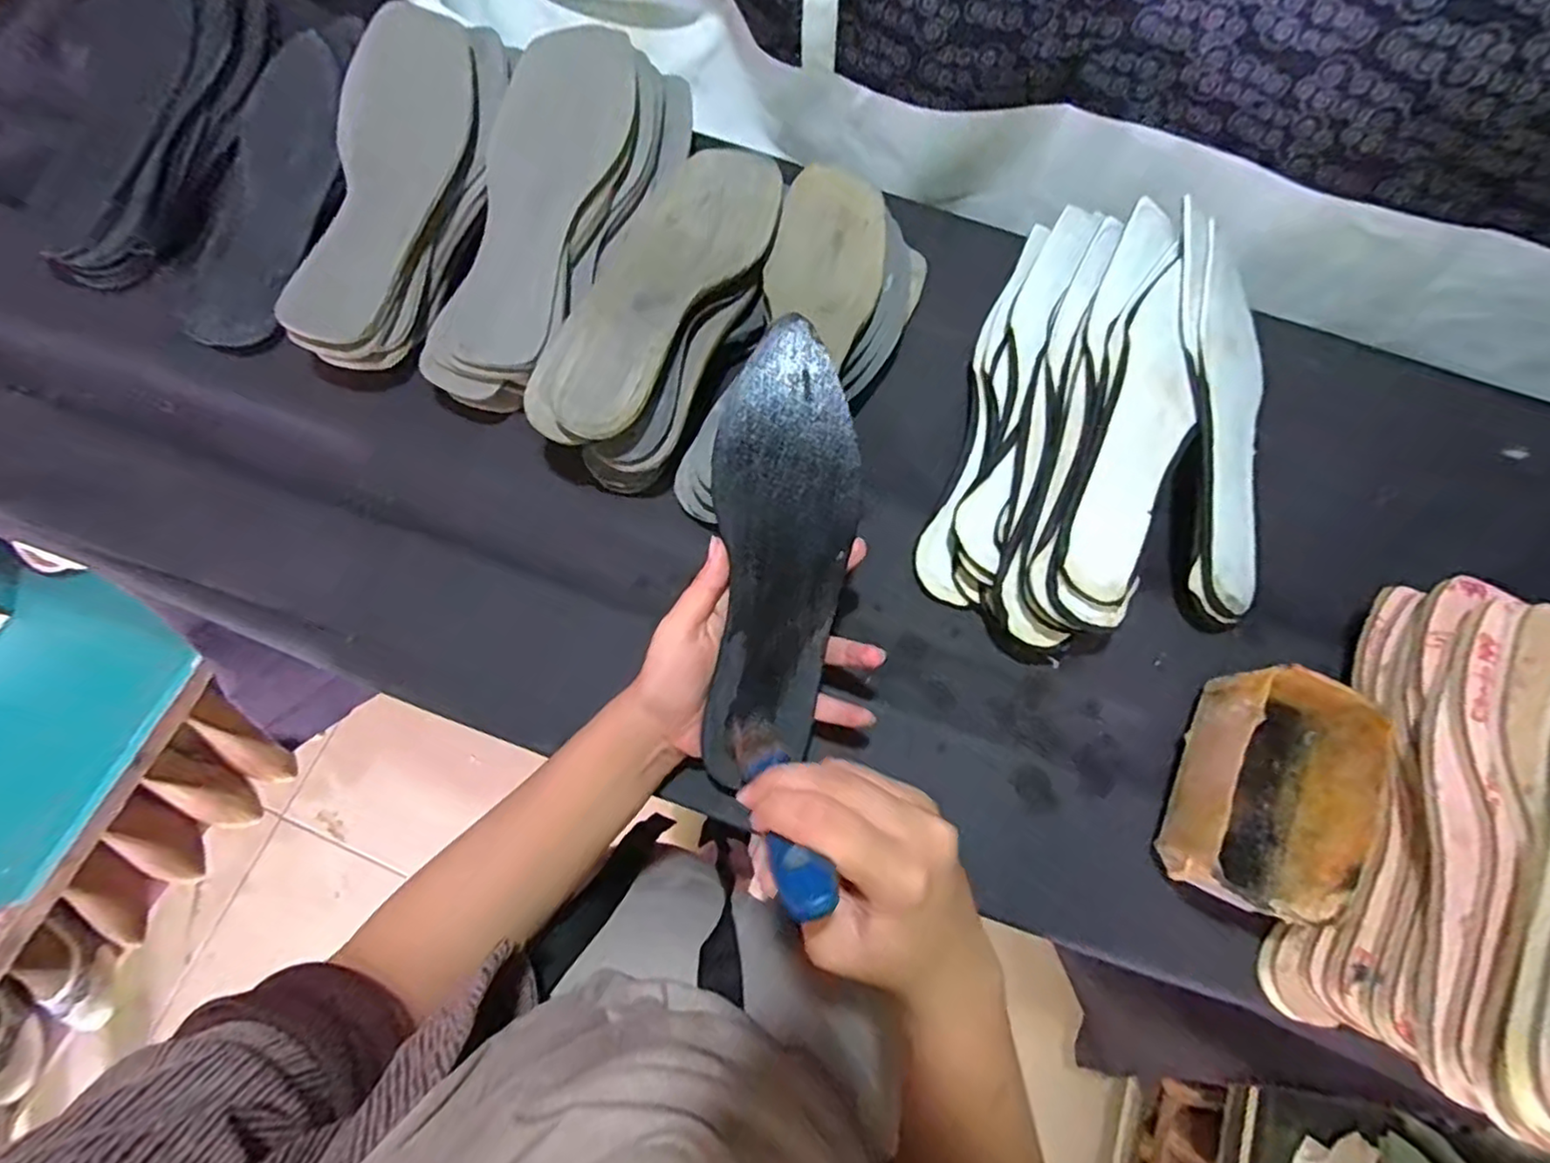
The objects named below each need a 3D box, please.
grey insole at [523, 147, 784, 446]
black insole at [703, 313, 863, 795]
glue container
[{"bbox_3d":[-0.071,-0.184,0.418,0.077,0.018,0.232,23,69,11],"label":"grey insole"},{"bbox_3d":[0.003,-0.012,0.359,0.072,0.011,0.237,6,96,0],"label":"black insole"},{"bbox_3d":[0.274,0.116,0.374,0.084,0.066,0.127,22,75,4],"label":"glue container"}]

